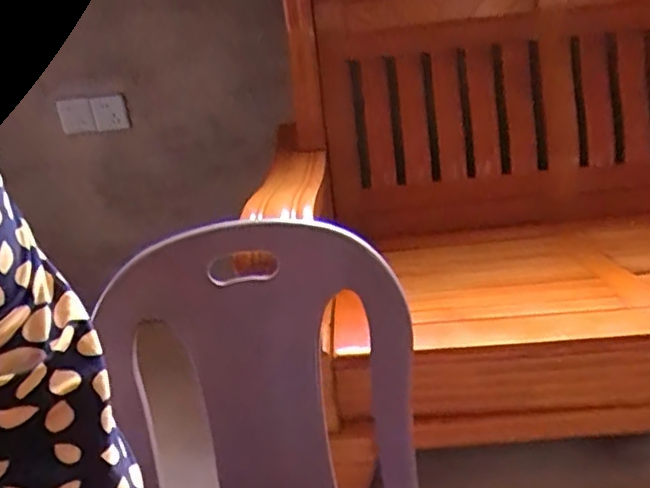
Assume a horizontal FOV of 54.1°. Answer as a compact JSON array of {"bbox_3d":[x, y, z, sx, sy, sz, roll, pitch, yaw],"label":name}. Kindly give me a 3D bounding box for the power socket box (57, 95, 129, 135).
[{"bbox_3d":[-0.592,-0.332,1.633,0.175,0.084,0.022,-7,24,2],"label":"power socket box"}]

